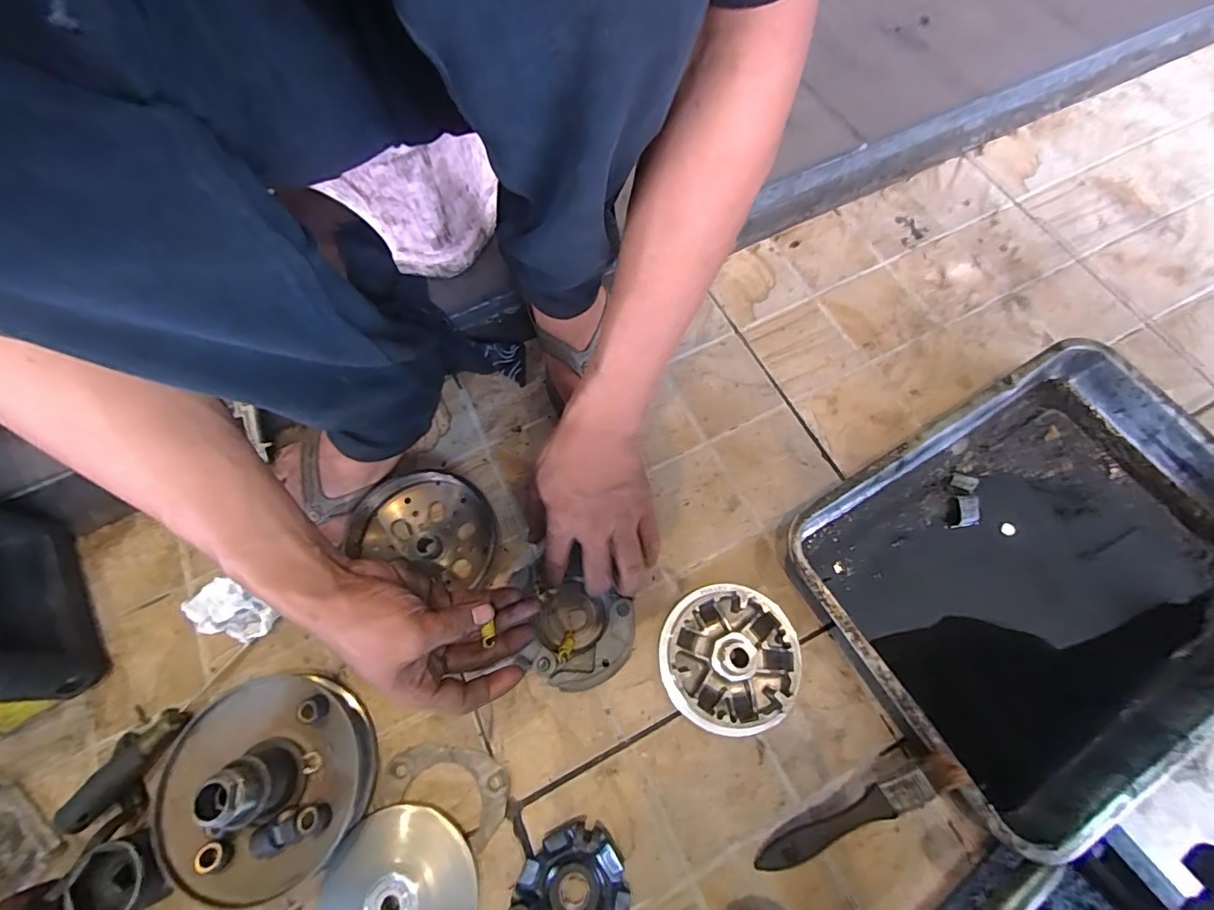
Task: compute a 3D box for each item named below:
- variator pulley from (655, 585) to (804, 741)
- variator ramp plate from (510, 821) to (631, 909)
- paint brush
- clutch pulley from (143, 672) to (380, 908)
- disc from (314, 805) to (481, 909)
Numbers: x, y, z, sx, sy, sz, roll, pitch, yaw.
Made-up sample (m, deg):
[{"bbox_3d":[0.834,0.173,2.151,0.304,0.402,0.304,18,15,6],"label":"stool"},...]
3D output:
[{"bbox_3d":[0.104,0.170,0.433,0.113,0.036,0.112,-4,69,-1],"label":"variator pulley"},{"bbox_3d":[-0.026,0.330,0.381,0.082,0.021,0.083,0,69,1],"label":"variator ramp plate"},{"bbox_3d":[0.186,0.269,0.382,0.164,0.016,0.026,-31,71,6],"label":"paint brush"},{"bbox_3d":[-0.269,0.250,0.388,0.155,0.072,0.147,-10,69,-3],"label":"clutch pulley"},{"bbox_3d":[-0.157,0.332,0.381,0.115,0.025,0.108,0,69,1],"label":"disc"}]

